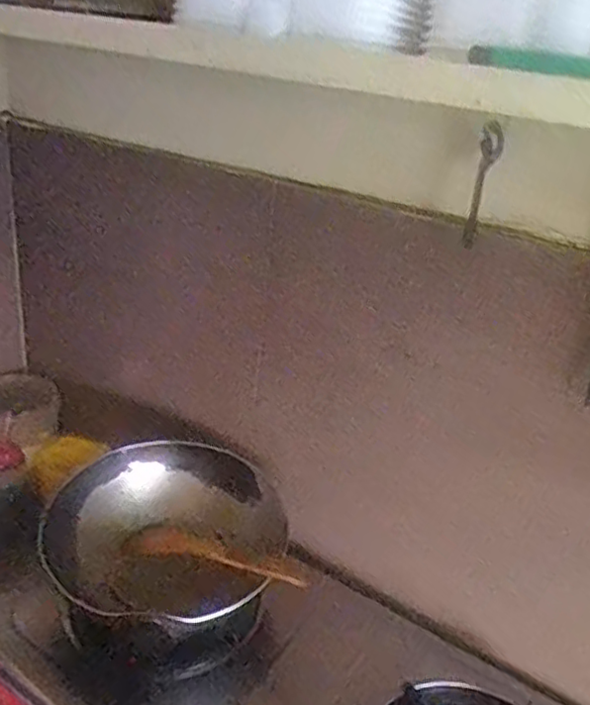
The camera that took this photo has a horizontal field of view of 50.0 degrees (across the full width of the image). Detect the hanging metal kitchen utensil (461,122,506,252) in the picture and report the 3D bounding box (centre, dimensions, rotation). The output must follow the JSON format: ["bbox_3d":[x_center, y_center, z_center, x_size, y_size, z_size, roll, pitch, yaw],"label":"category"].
[{"bbox_3d":[0.172,-0.151,0.577,0.019,0.111,0.012,13,24,15],"label":"hanging metal kitchen utensil"}]

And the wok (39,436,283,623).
[{"bbox_3d":[-0.164,0.224,0.808,0.295,0.096,0.236,13,24,15],"label":"wok"}]

